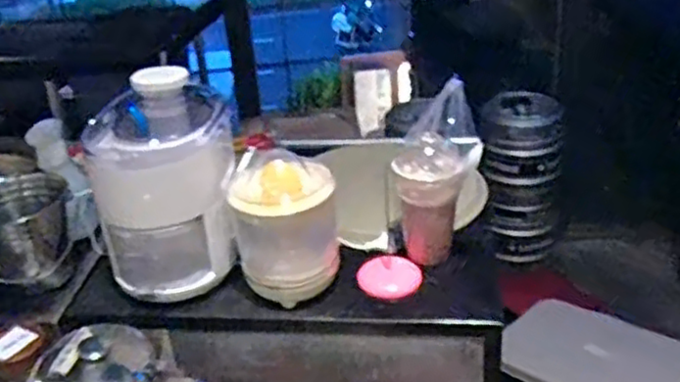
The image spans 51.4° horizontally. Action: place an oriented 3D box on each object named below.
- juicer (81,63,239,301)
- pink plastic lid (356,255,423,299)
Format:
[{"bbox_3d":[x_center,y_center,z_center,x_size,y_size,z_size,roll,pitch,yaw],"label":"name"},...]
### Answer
[{"bbox_3d":[-0.234,-0.012,0.957,0.187,0.254,0.180,-11,29,-12],"label":"juicer"},{"bbox_3d":[0.067,0.116,0.962,0.088,0.007,0.066,-9,52,12],"label":"pink plastic lid"}]

